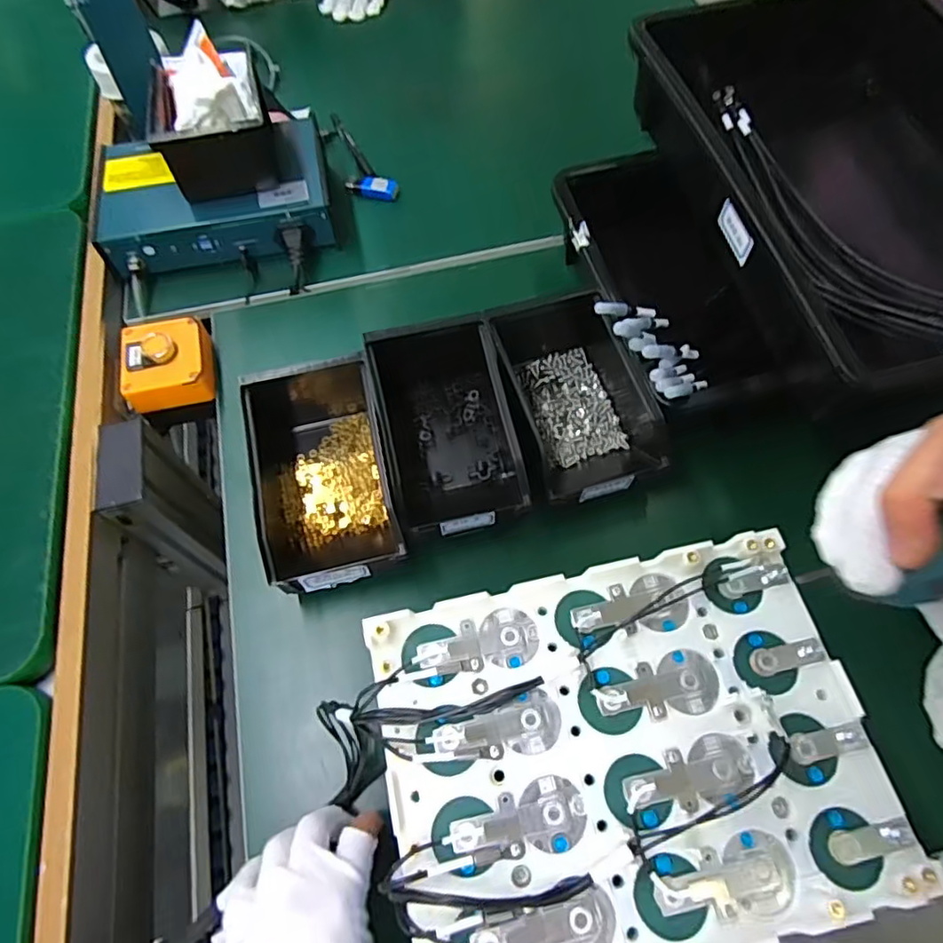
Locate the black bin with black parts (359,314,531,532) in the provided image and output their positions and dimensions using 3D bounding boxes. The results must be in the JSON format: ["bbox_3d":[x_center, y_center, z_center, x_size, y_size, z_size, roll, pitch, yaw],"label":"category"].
[{"bbox_3d":[-0.022,-0.044,0.512,0.103,0.070,0.196,-13,63,-4],"label":"black bin with black parts"}]

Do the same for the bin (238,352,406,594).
[{"bbox_3d":[-0.123,-0.007,0.499,0.109,0.073,0.201,-16,64,-6],"label":"bin"}]

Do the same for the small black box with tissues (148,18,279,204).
[{"bbox_3d":[-0.257,-0.354,0.607,0.102,0.091,0.147,-15,63,-5],"label":"small black box with tissues"}]

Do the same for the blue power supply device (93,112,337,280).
[{"bbox_3d":[-0.265,-0.296,0.646,0.235,0.059,0.165,-9,63,-2],"label":"blue power supply device"}]

